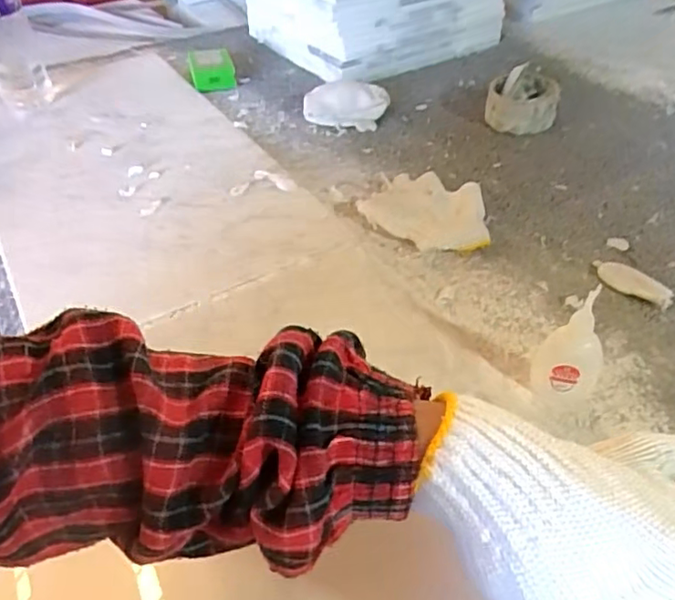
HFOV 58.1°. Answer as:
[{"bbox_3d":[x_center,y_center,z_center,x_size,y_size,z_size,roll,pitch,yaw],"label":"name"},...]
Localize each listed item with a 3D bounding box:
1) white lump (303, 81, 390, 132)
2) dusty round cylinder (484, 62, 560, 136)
[{"bbox_3d":[0.008,-0.251,0.782,0.109,0.040,0.055,9,45,12],"label":"white lump"},{"bbox_3d":[0.229,-0.249,0.756,0.086,0.055,0.077,9,45,12],"label":"dusty round cylinder"}]

